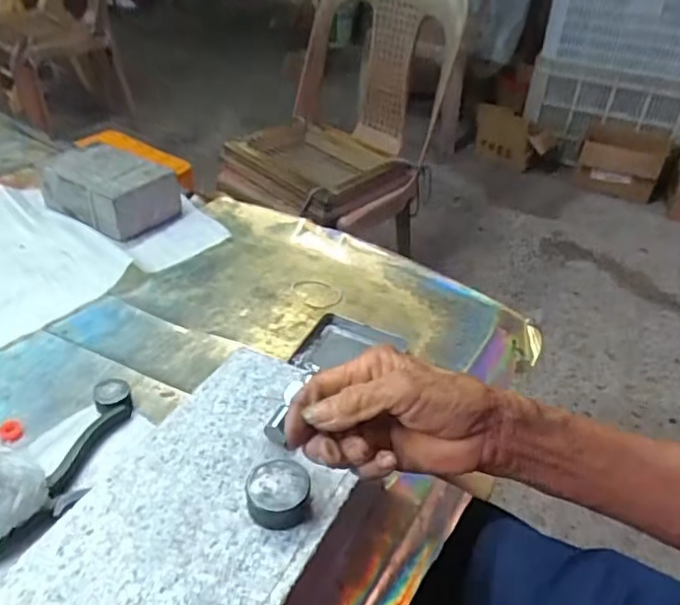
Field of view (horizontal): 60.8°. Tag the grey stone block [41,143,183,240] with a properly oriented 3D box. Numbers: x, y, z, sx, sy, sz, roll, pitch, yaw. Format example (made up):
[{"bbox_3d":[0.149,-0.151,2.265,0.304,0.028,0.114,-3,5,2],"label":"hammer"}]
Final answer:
[{"bbox_3d":[-0.314,-0.157,0.794,0.164,0.066,0.120,21,40,25],"label":"grey stone block"}]

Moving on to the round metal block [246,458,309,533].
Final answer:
[{"bbox_3d":[-0.038,0.118,0.354,0.038,0.022,0.035,0,38,-4],"label":"round metal block"}]

